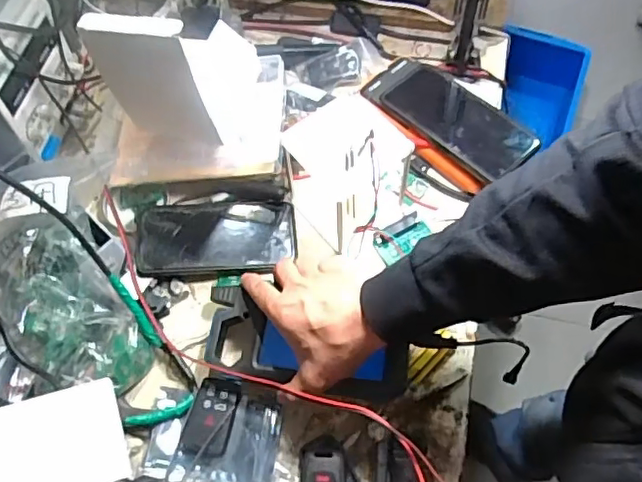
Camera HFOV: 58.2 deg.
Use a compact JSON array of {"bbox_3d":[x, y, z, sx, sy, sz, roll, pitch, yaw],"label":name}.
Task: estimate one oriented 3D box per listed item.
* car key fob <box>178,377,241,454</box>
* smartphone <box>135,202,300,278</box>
[{"bbox_3d":[-0.099,0.157,0.516,0.039,0.015,0.067,14,65,9],"label":"car key fob"},{"bbox_3d":[-0.106,-0.006,0.586,0.157,0.016,0.078,-6,63,-1],"label":"smartphone"}]

